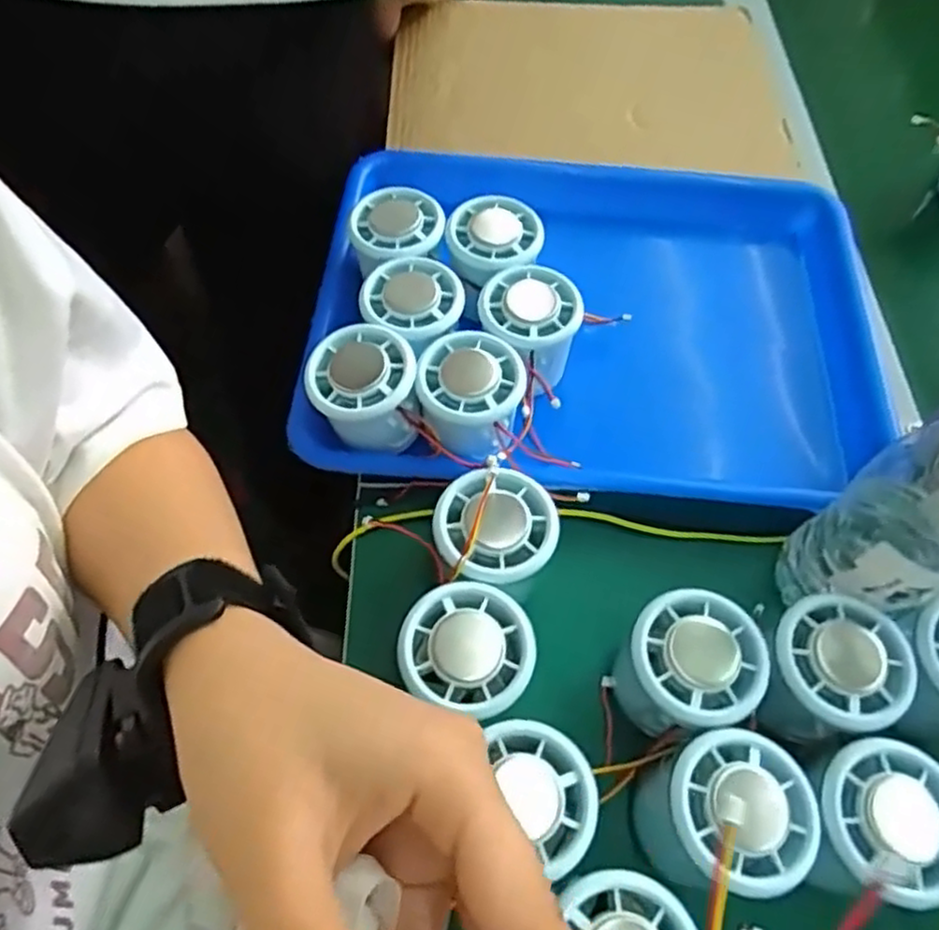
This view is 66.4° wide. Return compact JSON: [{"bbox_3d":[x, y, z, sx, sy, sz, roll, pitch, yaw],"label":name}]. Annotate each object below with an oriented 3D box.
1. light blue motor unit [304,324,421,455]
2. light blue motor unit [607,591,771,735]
[{"bbox_3d":[-0.057,-0.040,0.385,0.055,0.044,0.052,-3,61,-5],"label":"light blue motor unit"},{"bbox_3d":[0.096,0.093,0.325,0.054,0.057,0.054,1,61,-2],"label":"light blue motor unit"}]

